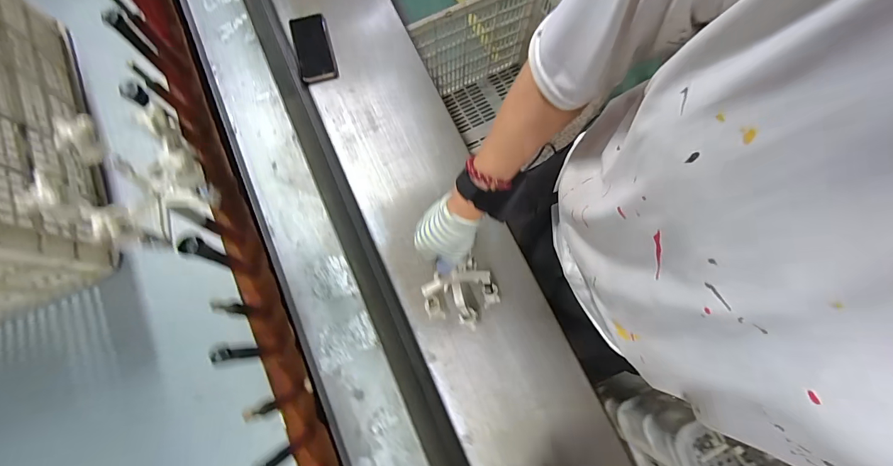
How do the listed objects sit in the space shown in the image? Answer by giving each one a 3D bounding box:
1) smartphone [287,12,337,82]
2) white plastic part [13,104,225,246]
[{"bbox_3d":[-0.294,-0.413,0.839,0.079,0.009,0.178,-13,74,-18],"label":"smartphone"},{"bbox_3d":[-0.279,-0.049,0.340,0.104,0.071,0.113,0,76,-1],"label":"white plastic part"}]

